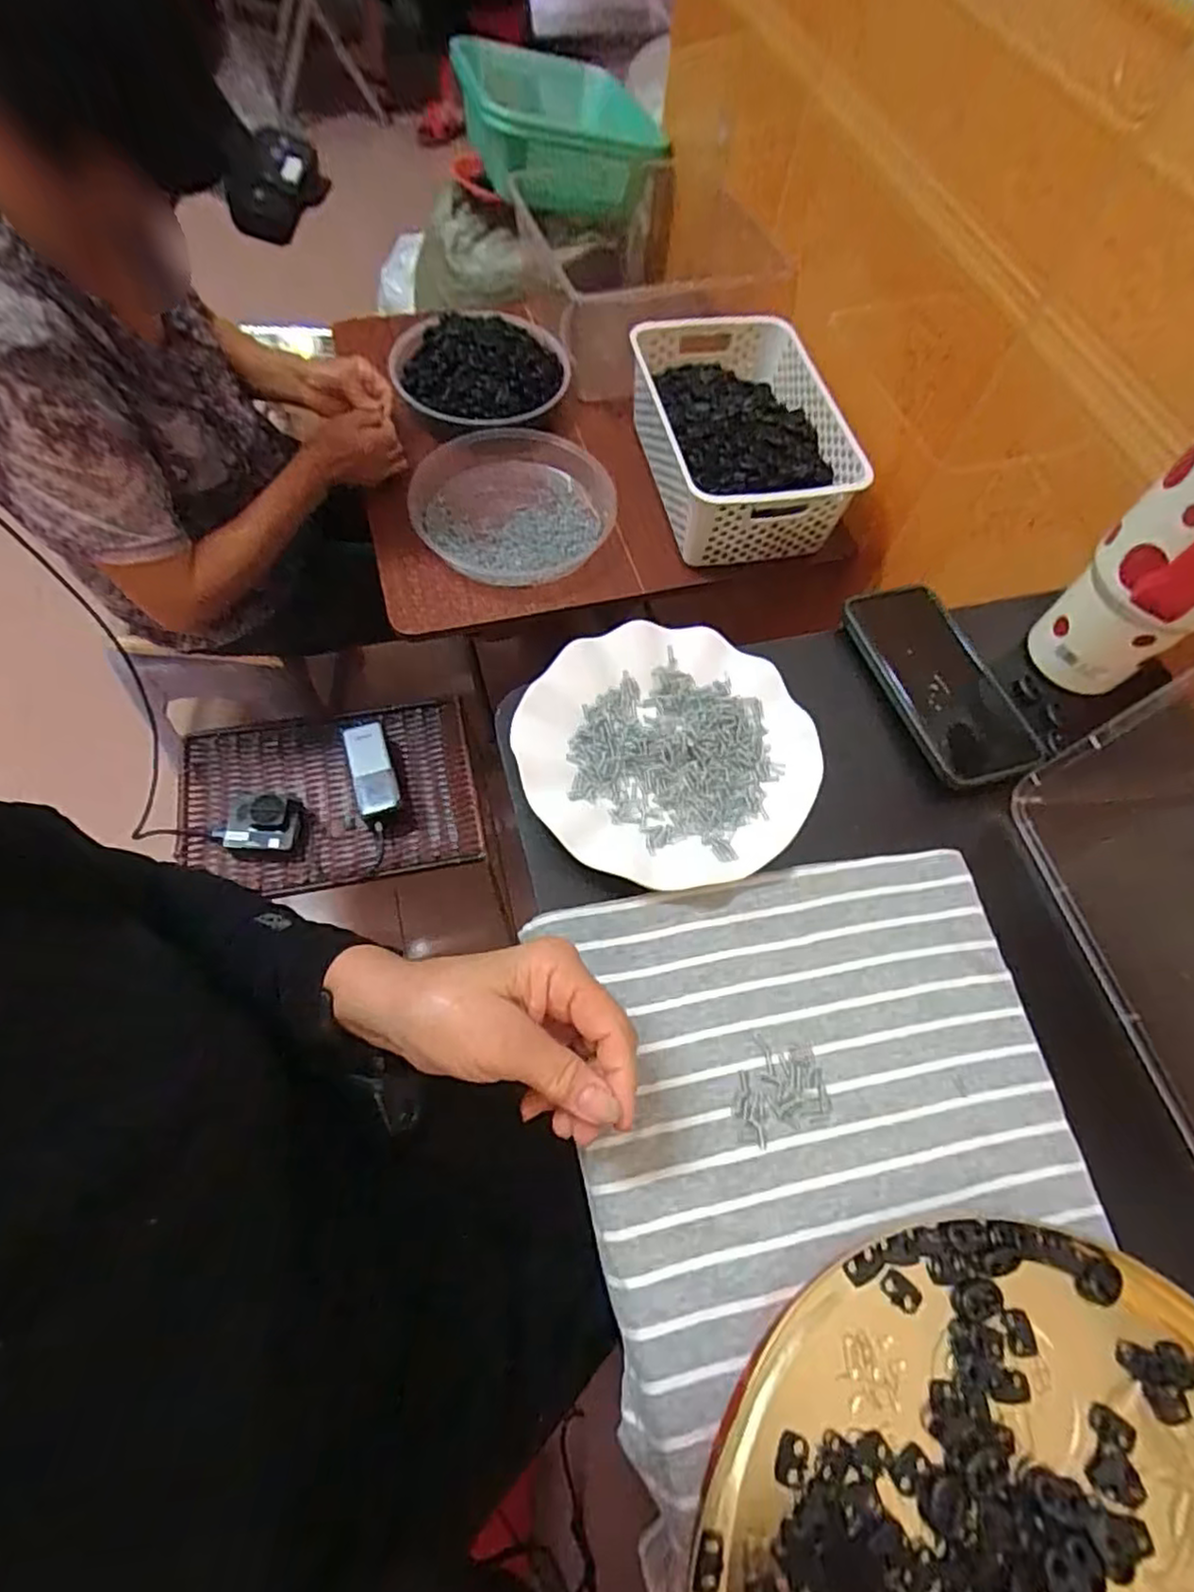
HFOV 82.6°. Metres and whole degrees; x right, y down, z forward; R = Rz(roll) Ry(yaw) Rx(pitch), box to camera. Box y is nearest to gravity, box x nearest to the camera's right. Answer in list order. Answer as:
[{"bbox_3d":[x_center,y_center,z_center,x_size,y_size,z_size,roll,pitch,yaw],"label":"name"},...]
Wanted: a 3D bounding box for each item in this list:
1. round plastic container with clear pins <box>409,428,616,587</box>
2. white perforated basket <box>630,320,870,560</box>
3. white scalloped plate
[{"bbox_3d":[-0.096,-0.352,0.824,0.242,0.031,0.234,1,64,-3],"label":"round plastic container with clear pins"},{"bbox_3d":[0.170,-0.430,0.819,0.206,0.098,0.310,-10,65,-8],"label":"white perforated basket"},{"bbox_3d":[0.043,-0.029,0.430,0.177,0.021,0.176,1,64,-3],"label":"white scalloped plate"}]

